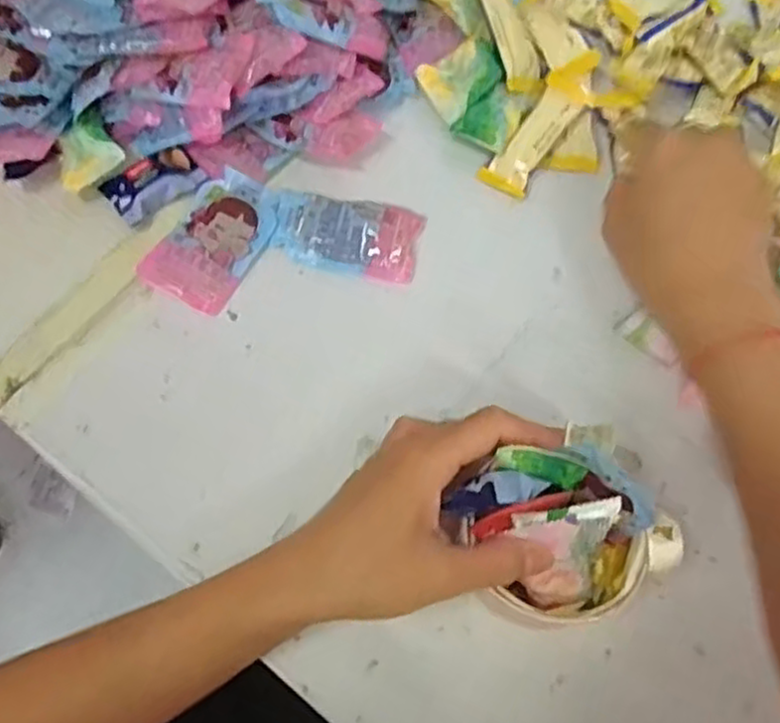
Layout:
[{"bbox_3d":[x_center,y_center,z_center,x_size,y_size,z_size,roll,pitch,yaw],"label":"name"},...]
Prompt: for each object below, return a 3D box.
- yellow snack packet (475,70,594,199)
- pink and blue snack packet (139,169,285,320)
[{"bbox_3d":[0.092,-0.144,0.454,0.030,0.015,0.088,34,76,11],"label":"yellow snack packet"},{"bbox_3d":[-0.101,-0.072,0.431,0.055,0.006,0.083,29,75,10],"label":"pink and blue snack packet"}]

